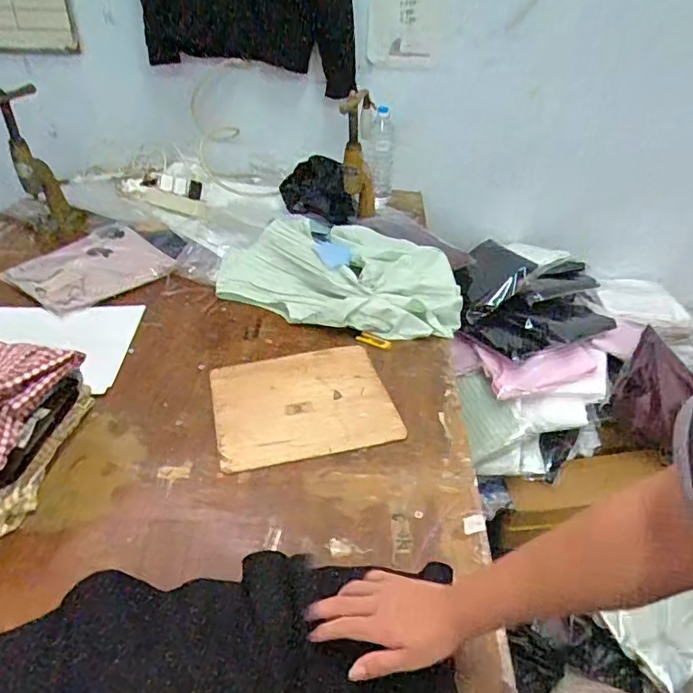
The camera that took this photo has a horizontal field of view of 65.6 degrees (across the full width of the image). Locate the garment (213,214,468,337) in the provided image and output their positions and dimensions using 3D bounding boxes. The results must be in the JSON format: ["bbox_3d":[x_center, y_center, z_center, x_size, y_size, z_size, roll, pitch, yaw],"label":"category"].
[{"bbox_3d":[-0.007,-0.171,1.172,0.524,0.116,0.335,12,37,10],"label":"garment"}]

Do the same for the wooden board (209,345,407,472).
[{"bbox_3d":[-0.074,0.088,0.897,0.290,0.014,0.247,-6,38,-14],"label":"wooden board"}]

